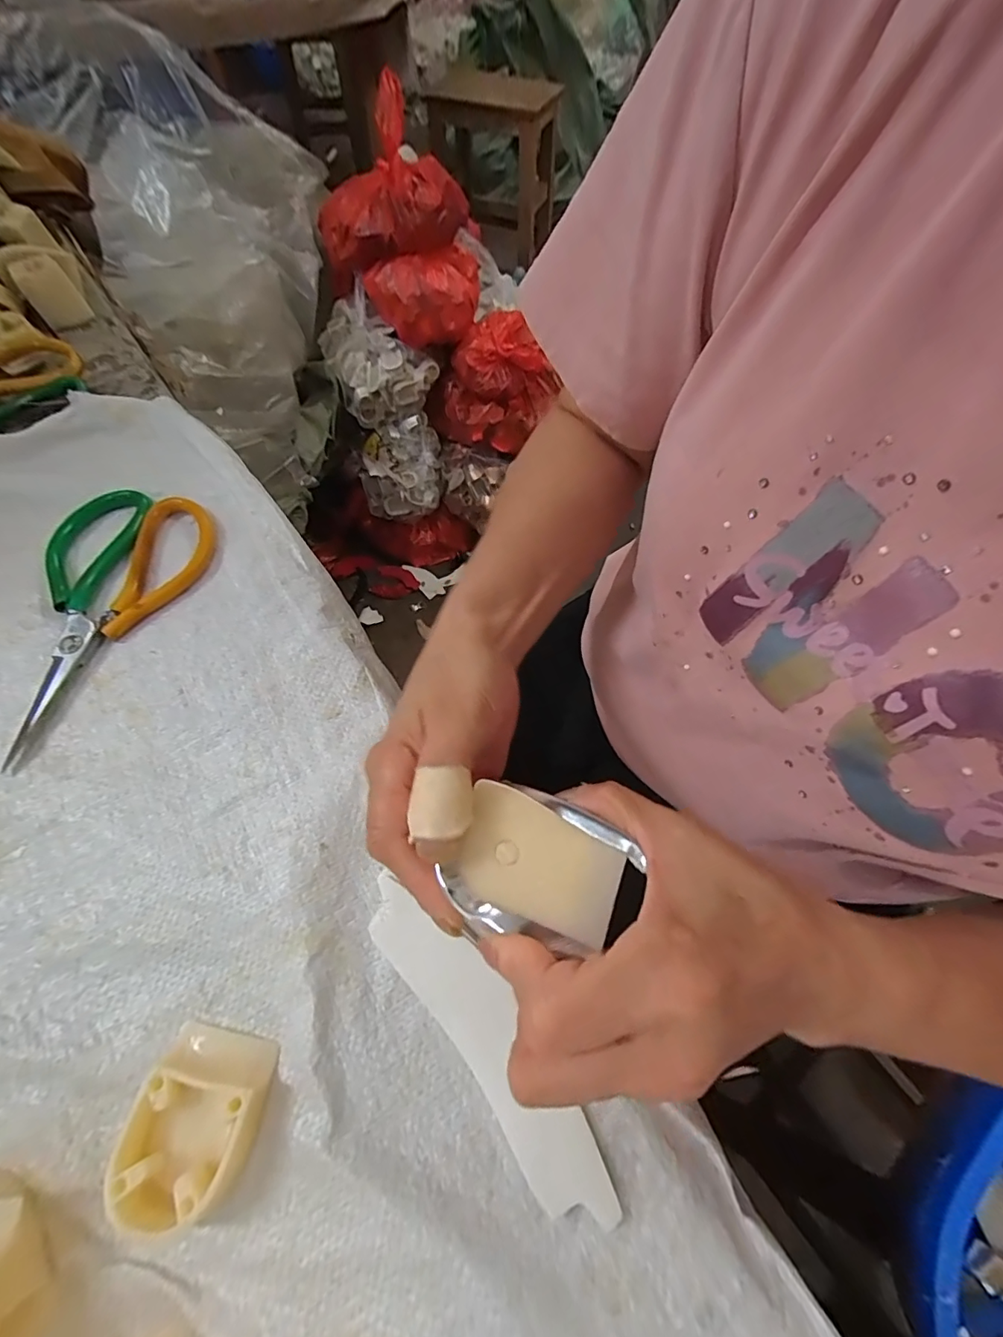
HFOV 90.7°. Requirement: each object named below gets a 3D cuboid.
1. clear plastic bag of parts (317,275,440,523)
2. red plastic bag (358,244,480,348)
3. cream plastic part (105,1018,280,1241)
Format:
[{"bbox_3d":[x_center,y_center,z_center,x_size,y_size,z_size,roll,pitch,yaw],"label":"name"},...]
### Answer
[{"bbox_3d":[-0.226,-0.541,1.024,0.206,0.117,0.431,-16,109,-8],"label":"clear plastic bag of parts"},{"bbox_3d":[-0.134,-0.714,0.966,0.216,0.134,0.138,-23,66,-13],"label":"red plastic bag"},{"bbox_3d":[-0.127,0.186,0.203,0.050,0.021,0.056,7,65,3],"label":"cream plastic part"}]

